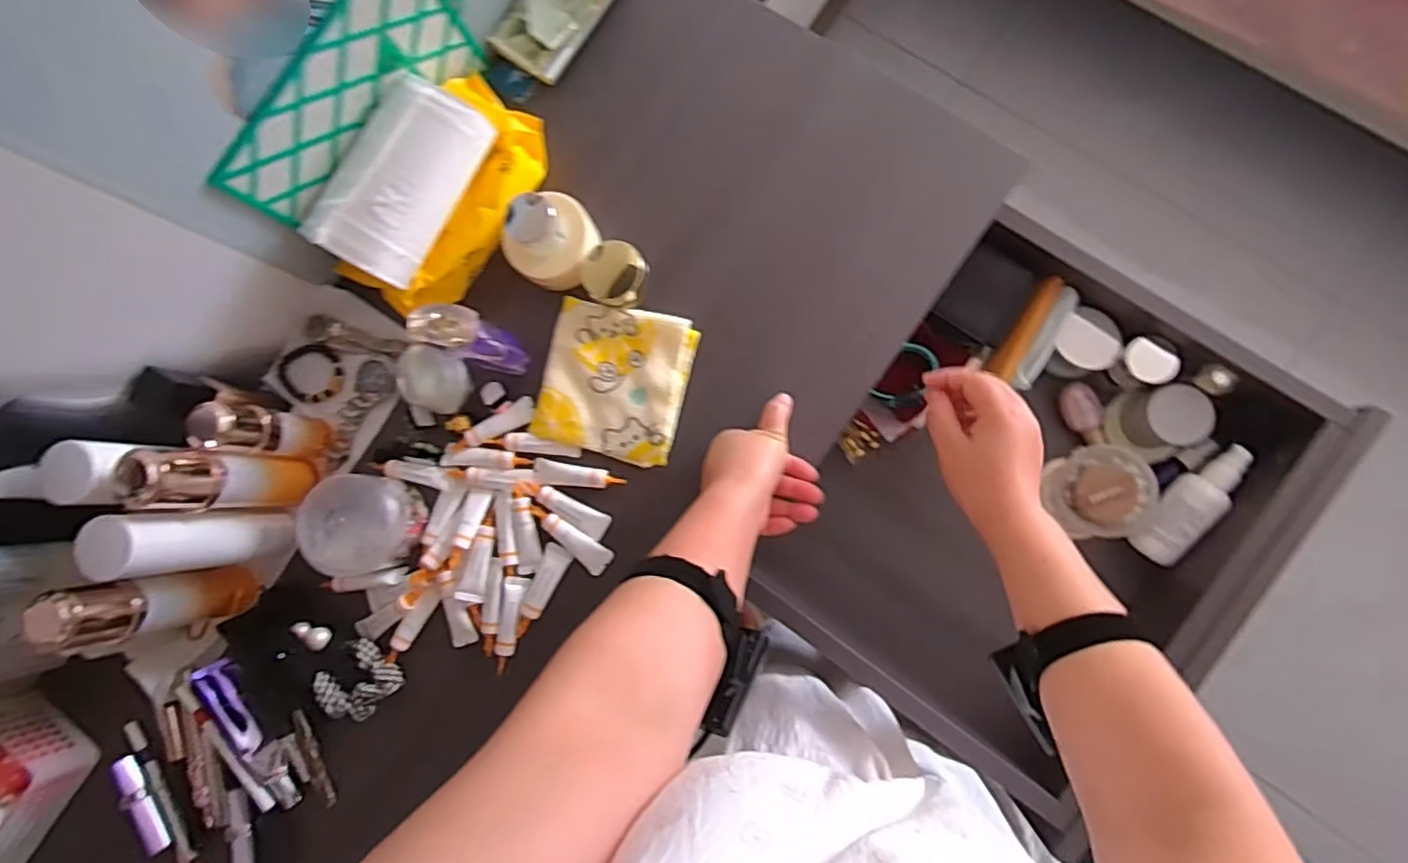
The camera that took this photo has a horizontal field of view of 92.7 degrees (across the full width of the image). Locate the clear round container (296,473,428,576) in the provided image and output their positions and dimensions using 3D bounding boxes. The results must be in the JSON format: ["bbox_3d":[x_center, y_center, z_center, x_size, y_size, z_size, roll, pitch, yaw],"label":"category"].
[{"bbox_3d":[-0.289,0.078,0.567,0.078,0.060,0.081,-1,85,7],"label":"clear round container"}]

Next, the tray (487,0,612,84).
[{"bbox_3d":[-0.122,-0.396,0.606,0.075,0.032,0.155,35,90,9],"label":"tray"}]

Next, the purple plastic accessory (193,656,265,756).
[{"bbox_3d":[-0.416,0.242,0.593,0.030,0.020,0.088,-35,82,3],"label":"purple plastic accessory"}]

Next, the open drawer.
[{"bbox_3d":[0.285,0.071,0.606,0.338,0.119,0.420,34,90,9],"label":"open drawer"}]

